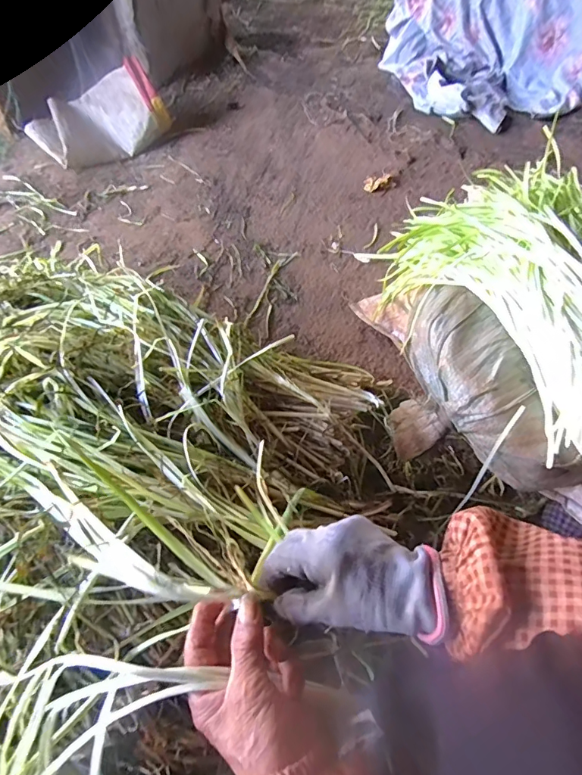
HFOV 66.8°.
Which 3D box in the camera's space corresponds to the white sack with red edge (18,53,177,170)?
[{"bbox_3d":[-0.567,-0.787,1.262,0.396,0.176,0.257,-20,57,-10],"label":"white sack with red edge"}]

